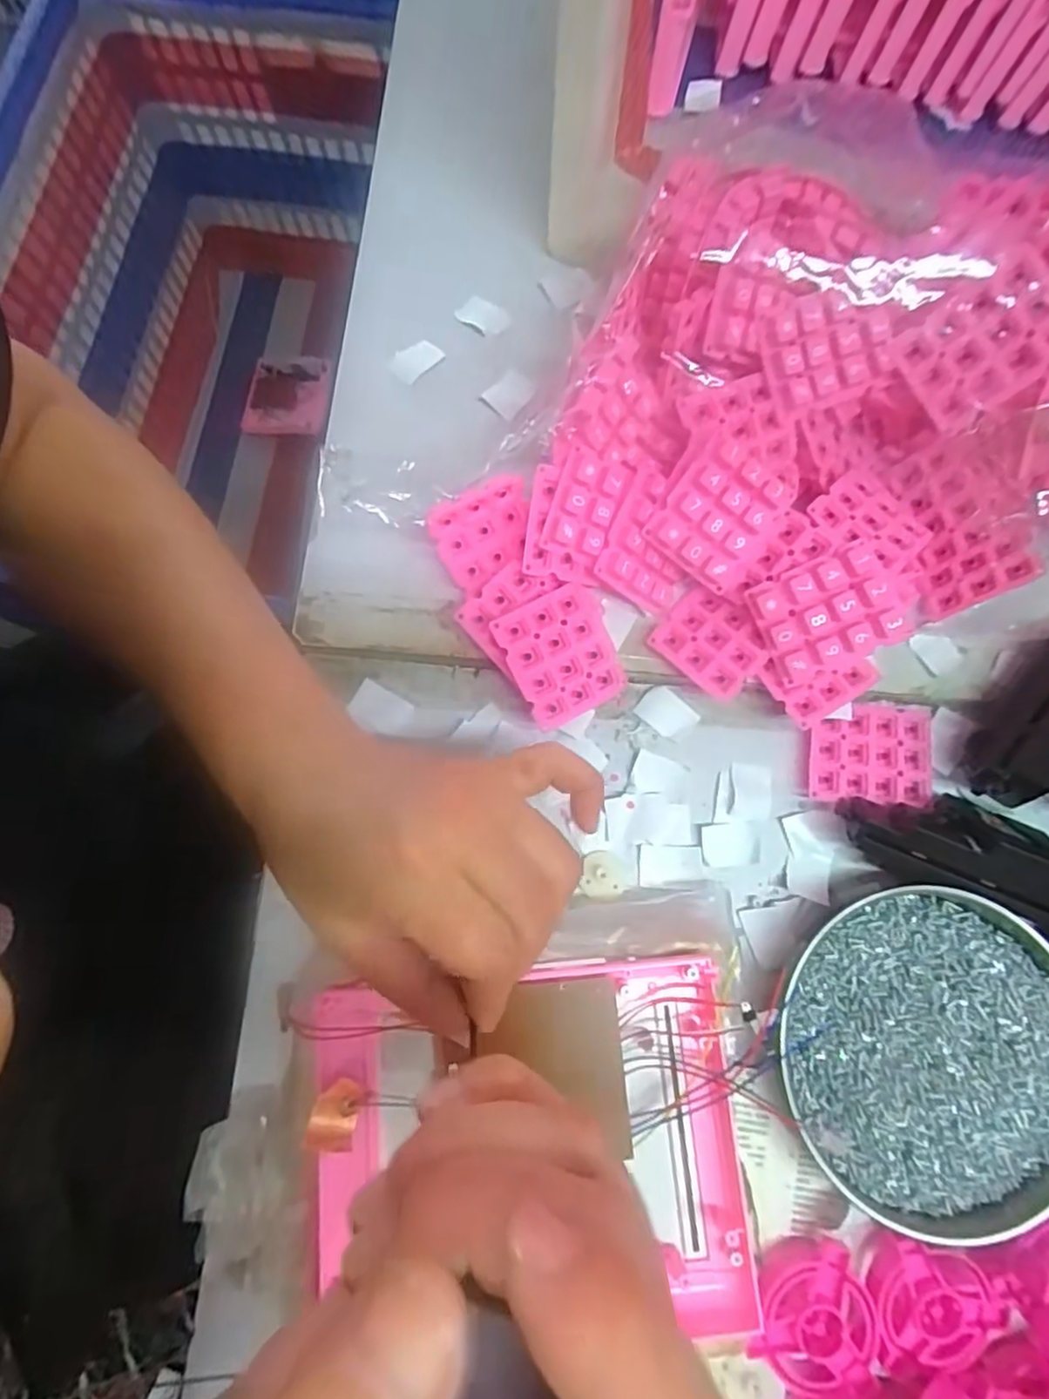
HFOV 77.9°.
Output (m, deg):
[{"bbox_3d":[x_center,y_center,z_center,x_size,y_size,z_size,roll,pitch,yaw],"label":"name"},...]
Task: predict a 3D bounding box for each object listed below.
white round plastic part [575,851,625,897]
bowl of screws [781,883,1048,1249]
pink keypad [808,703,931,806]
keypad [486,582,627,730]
[{"bbox_3d":[0.037,0.084,0.312,0.021,0.007,0.020,-2,77,-1],"label":"white round plastic part"},{"bbox_3d":[0.182,0.155,0.286,0.124,0.022,0.135,0,77,0],"label":"bowl of screws"},{"bbox_3d":[0.173,0.027,0.324,0.060,0.008,0.050,6,77,1],"label":"pink keypad"},{"bbox_3d":[0.020,-0.021,0.311,0.051,0.007,0.059,-27,96,-12],"label":"keypad"}]

